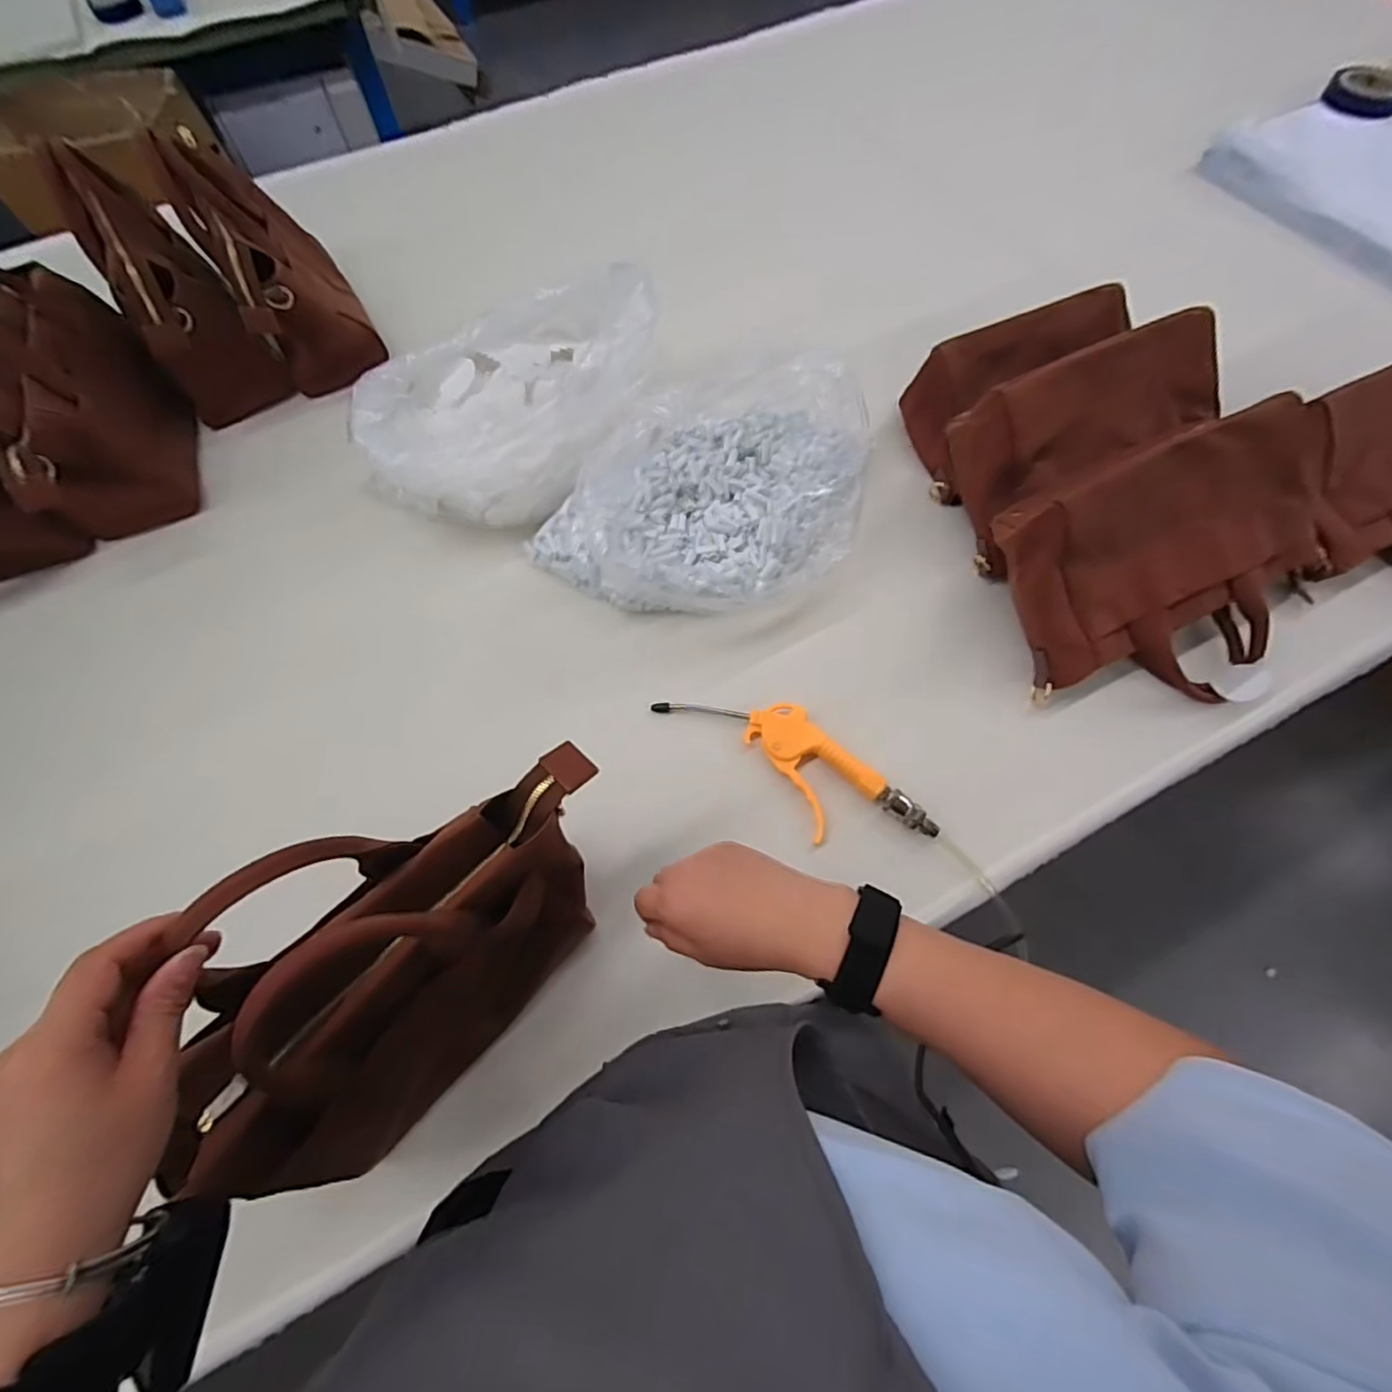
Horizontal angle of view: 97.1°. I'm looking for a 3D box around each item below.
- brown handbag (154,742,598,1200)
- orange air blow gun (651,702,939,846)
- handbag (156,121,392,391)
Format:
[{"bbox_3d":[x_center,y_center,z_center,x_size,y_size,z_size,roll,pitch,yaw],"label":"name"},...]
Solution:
[{"bbox_3d":[-0.186,0.167,0.411,0.115,0.238,0.306,38,72,17],"label":"brown handbag"},{"bbox_3d":[0.090,0.059,0.575,0.264,0.023,0.086,39,73,18],"label":"orange air blow gun"},{"bbox_3d":[-0.521,-0.547,0.768,0.121,0.202,0.279,-28,68,-10],"label":"handbag"}]

